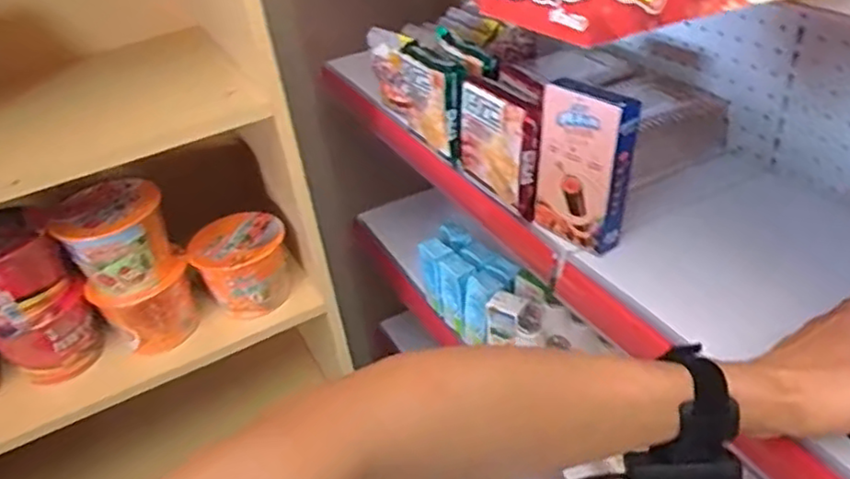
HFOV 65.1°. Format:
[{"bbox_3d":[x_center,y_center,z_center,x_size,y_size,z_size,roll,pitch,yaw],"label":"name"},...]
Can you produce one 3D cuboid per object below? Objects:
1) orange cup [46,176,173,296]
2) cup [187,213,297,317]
[{"bbox_3d":[-0.404,-0.007,0.873,0.122,0.105,0.129,-24,38,-22],"label":"orange cup"},{"bbox_3d":[-0.259,0.038,0.960,0.126,0.114,0.110,-20,37,-16],"label":"cup"}]

